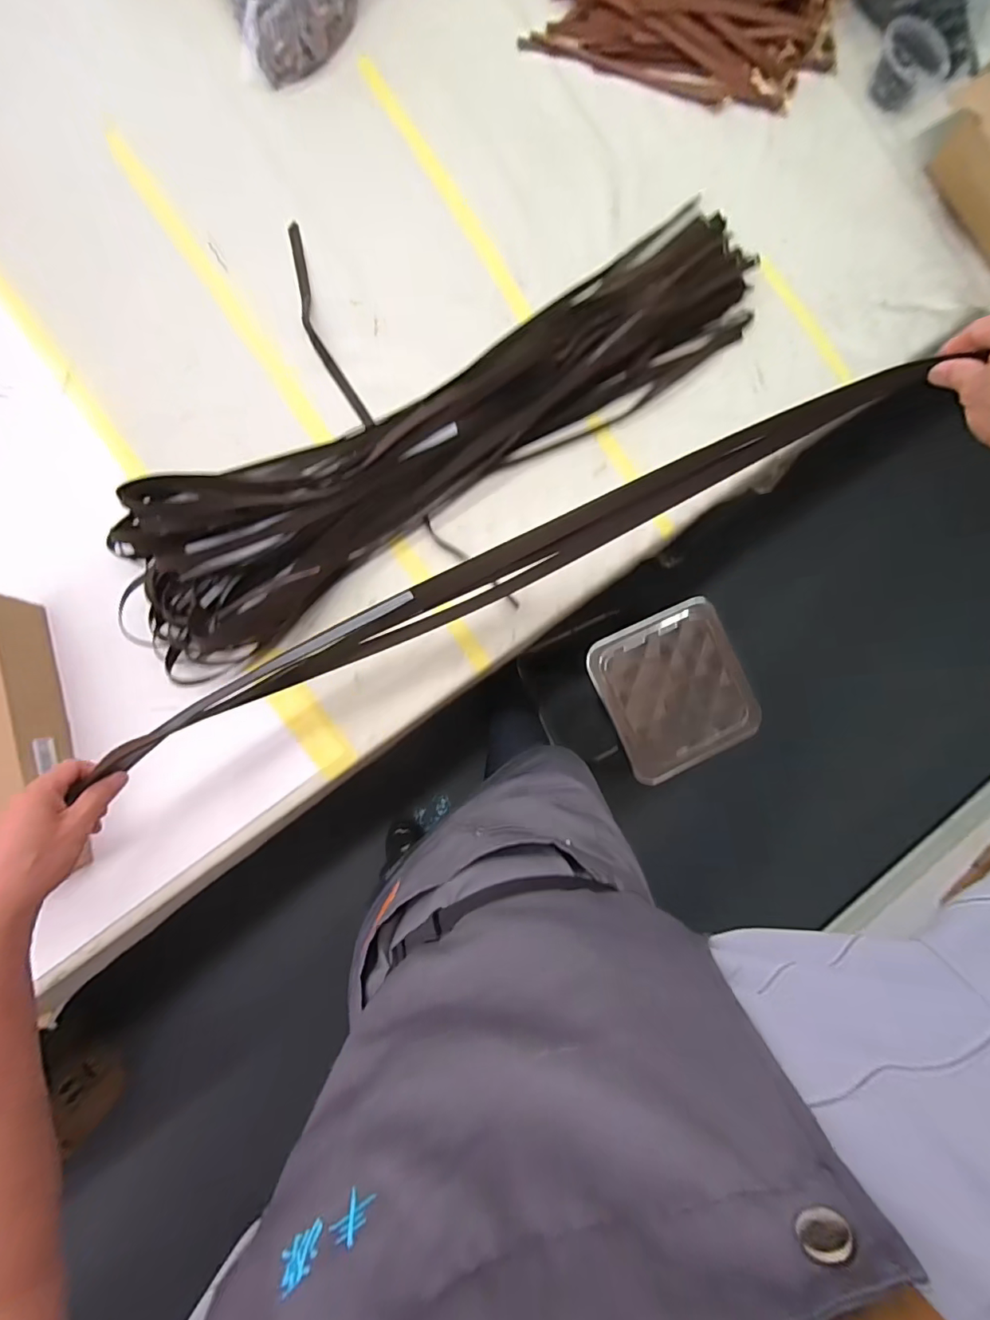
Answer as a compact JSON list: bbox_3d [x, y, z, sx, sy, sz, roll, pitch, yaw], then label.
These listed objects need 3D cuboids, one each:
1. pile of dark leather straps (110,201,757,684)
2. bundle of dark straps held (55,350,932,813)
[{"bbox_3d":[-0.031,-0.333,0.673,0.992,0.070,0.214,-34,93,-8],"label":"pile of dark leather straps"},{"bbox_3d":[0.004,-0.092,0.486,0.775,0.114,0.042,-26,91,2],"label":"bundle of dark straps held"}]

